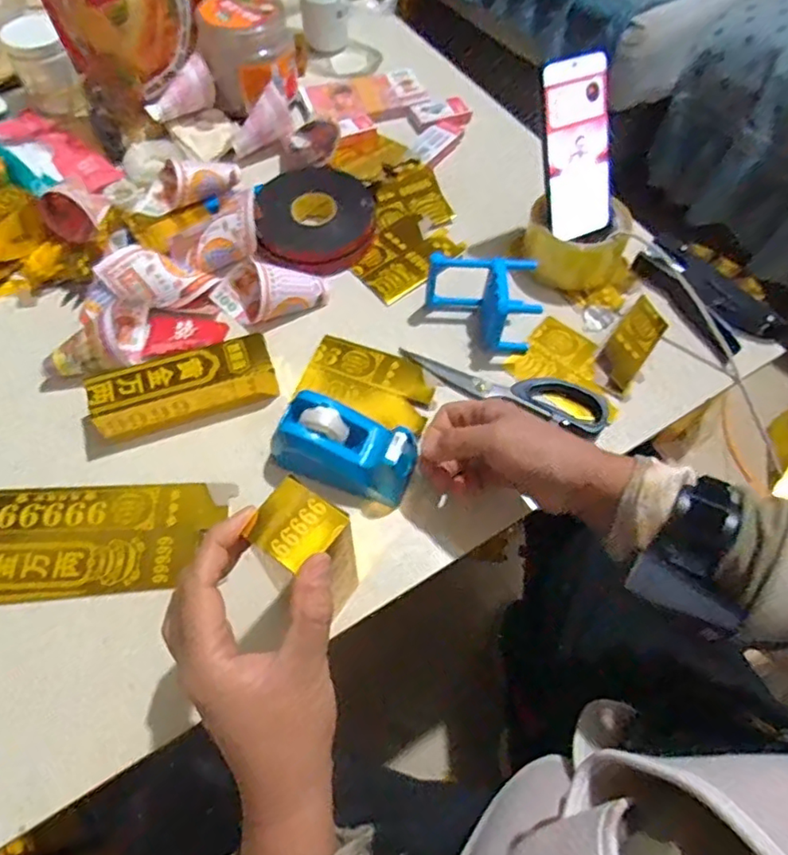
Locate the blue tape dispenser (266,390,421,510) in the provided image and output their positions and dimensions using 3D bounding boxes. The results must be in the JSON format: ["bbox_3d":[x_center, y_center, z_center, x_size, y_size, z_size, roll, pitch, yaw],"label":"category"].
[{"bbox_3d":[-0.041,0.015,0.471,0.112,0.061,0.056,19,62,9],"label":"blue tape dispenser"}]

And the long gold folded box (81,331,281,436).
[{"bbox_3d":[-0.178,-0.035,0.505,0.146,0.046,0.049,-19,63,-12],"label":"long gold folded box"}]

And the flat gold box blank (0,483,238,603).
[{"bbox_3d":[-0.268,0.087,0.451,0.269,0.005,0.091,-3,60,-4],"label":"flat gold box blank"}]

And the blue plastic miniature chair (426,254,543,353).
[{"bbox_3d":[0.079,-0.115,0.544,0.097,0.068,0.066,4,60,1],"label":"blue plastic miniature chair"}]

